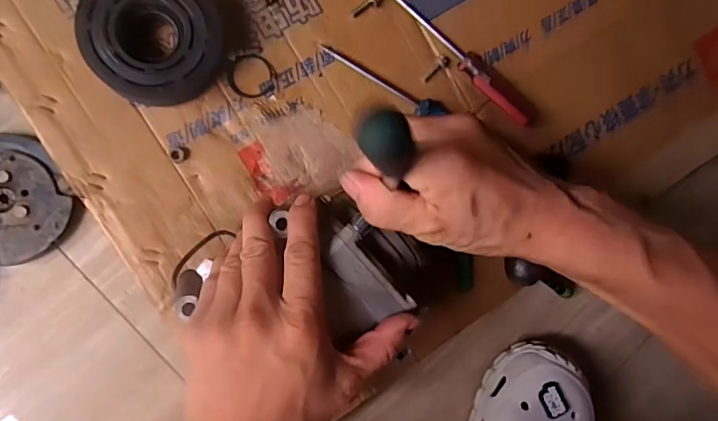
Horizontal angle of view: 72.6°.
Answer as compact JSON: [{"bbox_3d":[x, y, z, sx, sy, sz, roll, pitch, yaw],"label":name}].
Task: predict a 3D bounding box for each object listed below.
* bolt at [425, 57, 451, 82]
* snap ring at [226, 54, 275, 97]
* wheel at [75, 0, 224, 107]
[{"bbox_3d":[0.070,-0.129,0.440,0.029,0.006,0.011,-37,96,-7],"label":"bolt"},{"bbox_3d":[-0.091,-0.114,0.416,0.039,0.005,0.036,0,90,-9],"label":"snap ring"},{"bbox_3d":[-0.162,-0.137,0.387,0.101,0.036,0.101,0,90,-9],"label":"wheel"}]

